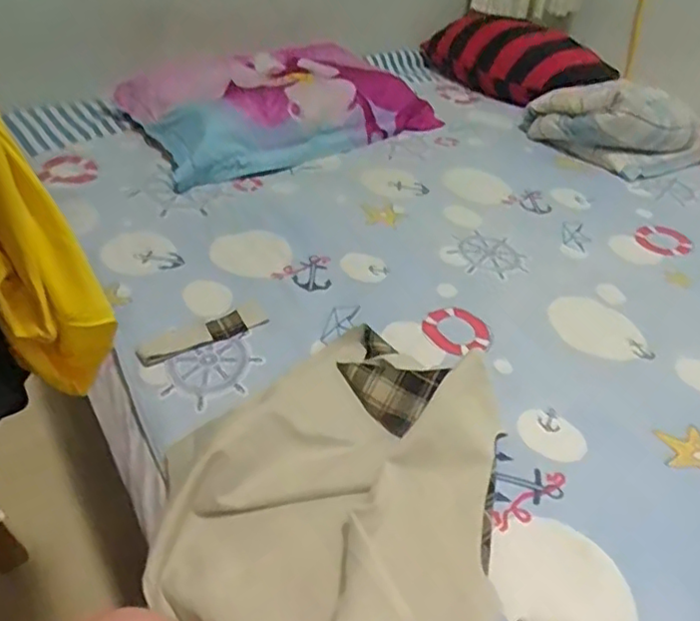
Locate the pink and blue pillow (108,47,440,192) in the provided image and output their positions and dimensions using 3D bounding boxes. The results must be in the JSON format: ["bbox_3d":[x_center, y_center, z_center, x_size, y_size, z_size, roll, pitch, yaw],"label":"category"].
[{"bbox_3d":[-0.138,-0.480,1.419,0.728,0.172,0.273,-24,48,-33],"label":"pink and blue pillow"}]

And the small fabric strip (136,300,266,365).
[{"bbox_3d":[-0.208,0.030,0.882,0.193,0.009,0.051,-22,46,-31],"label":"small fabric strip"}]

